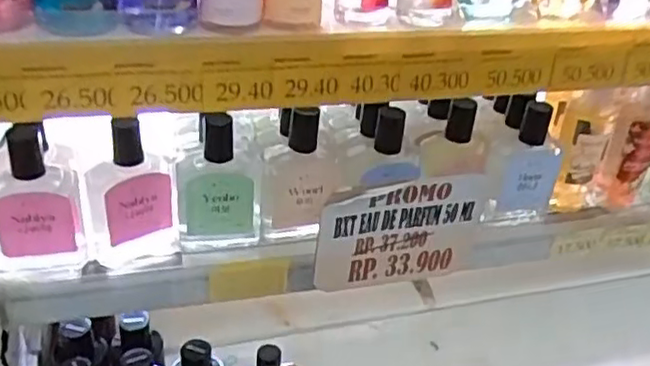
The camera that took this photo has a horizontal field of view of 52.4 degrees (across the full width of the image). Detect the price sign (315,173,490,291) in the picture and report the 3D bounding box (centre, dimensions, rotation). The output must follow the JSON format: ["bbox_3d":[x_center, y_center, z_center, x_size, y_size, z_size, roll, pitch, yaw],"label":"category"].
[{"bbox_3d":[0.060,0.036,0.496,0.134,0.103,0.011,-7,41,-14],"label":"price sign"}]

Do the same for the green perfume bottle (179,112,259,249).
[{"bbox_3d":[-0.077,-0.003,0.480,0.059,0.108,0.028,-3,36,-13],"label":"green perfume bottle"}]

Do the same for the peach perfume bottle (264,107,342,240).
[{"bbox_3d":[-0.016,-0.005,0.498,0.053,0.100,0.029,7,35,1],"label":"peach perfume bottle"}]

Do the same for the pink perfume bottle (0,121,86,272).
[{"bbox_3d":[-0.197,0.006,0.441,0.057,0.110,0.027,-12,39,-24],"label":"pink perfume bottle"}]

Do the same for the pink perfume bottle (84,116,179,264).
[{"bbox_3d":[-0.137,0.005,0.466,0.058,0.119,0.026,-16,41,-28],"label":"pink perfume bottle"}]

